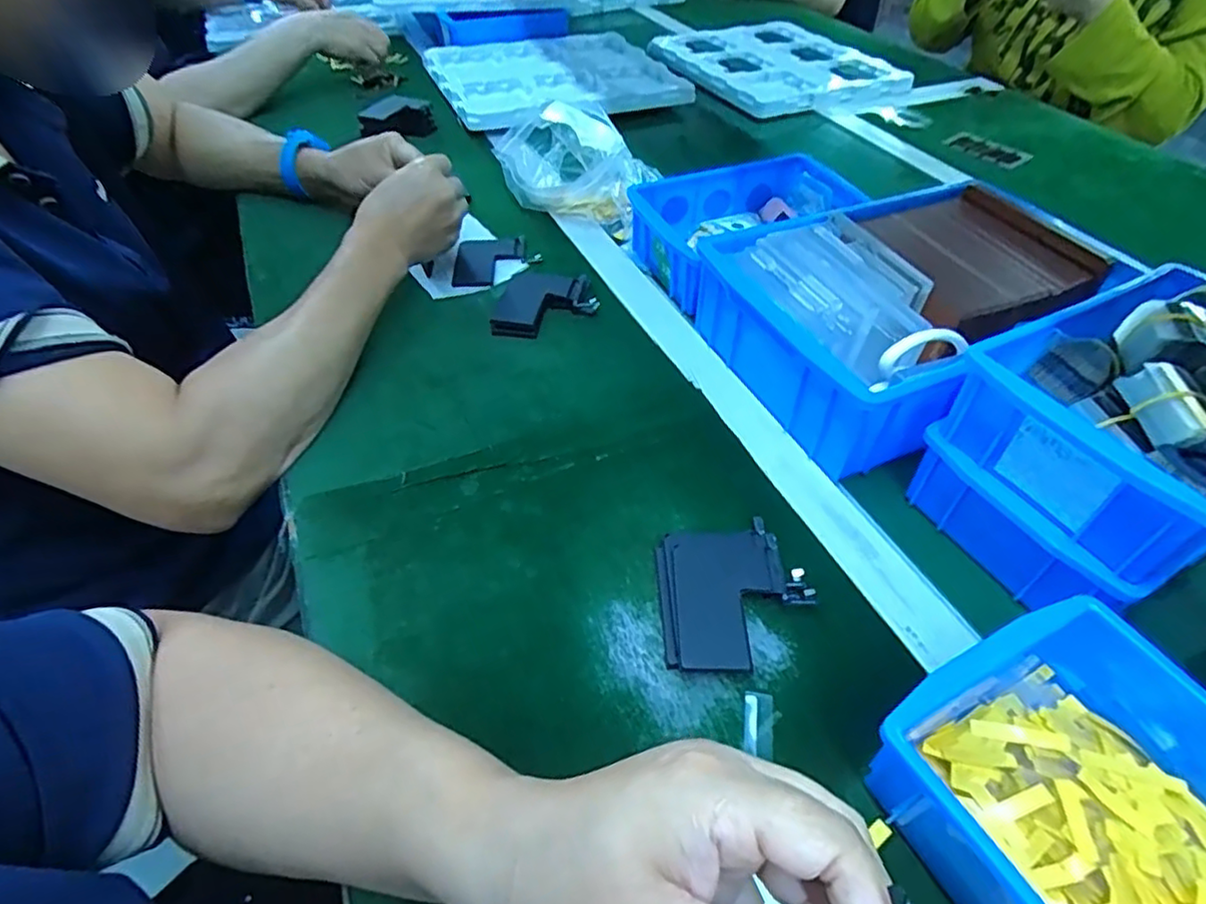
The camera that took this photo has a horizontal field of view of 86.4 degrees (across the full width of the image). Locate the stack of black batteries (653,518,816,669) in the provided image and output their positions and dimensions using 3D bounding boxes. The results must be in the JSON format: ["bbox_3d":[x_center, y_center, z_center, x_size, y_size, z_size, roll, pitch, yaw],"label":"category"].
[{"bbox_3d":[0.075,0.082,0.366,0.082,0.012,0.091,-1,47,-2],"label":"stack of black batteries"}]

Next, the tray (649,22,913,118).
[{"bbox_3d":[0.271,-0.608,1.008,0.320,0.025,0.316,-17,50,-16],"label":"tray"}]

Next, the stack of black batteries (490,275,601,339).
[{"bbox_3d":[-0.049,-0.131,0.554,0.088,0.017,0.085,-2,47,-3],"label":"stack of black batteries"}]

